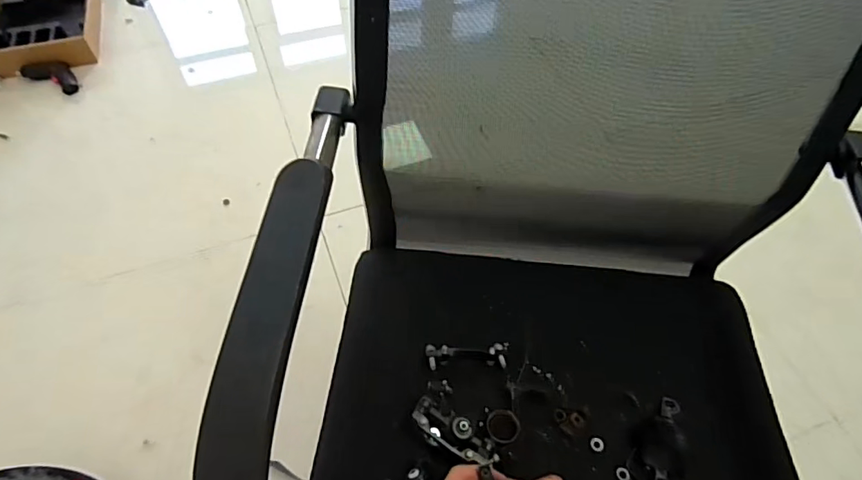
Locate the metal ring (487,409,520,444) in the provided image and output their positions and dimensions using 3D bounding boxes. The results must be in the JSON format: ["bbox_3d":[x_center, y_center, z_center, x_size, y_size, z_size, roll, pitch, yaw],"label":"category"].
[{"bbox_3d":[0.072,0.184,0.509,0.032,0.011,0.034,0,56,0],"label":"metal ring"}]

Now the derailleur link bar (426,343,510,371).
[{"bbox_3d":[0.040,0.123,0.547,0.088,0.023,0.031,-2,56,-2],"label":"derailleur link bar"}]

